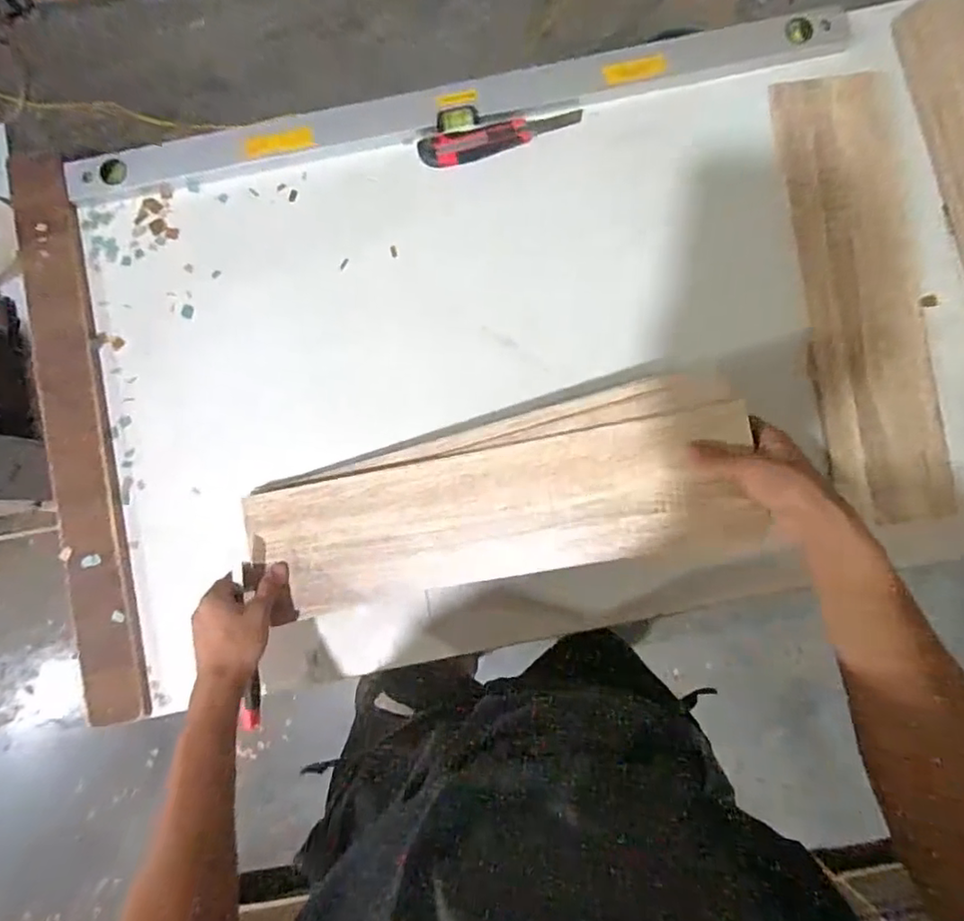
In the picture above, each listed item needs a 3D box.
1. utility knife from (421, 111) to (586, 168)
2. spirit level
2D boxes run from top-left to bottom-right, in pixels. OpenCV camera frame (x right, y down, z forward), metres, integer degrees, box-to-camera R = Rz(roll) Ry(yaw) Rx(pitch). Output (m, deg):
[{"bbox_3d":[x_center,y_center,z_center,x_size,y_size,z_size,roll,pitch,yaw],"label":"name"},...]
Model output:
[{"bbox_3d":[0.025,-0.407,0.757,0.206,0.014,0.038,-12,86,1],"label":"utility knife"},{"bbox_3d":[-0.042,-0.446,0.759,0.977,0.029,0.051,-10,86,1],"label":"spirit level"}]

